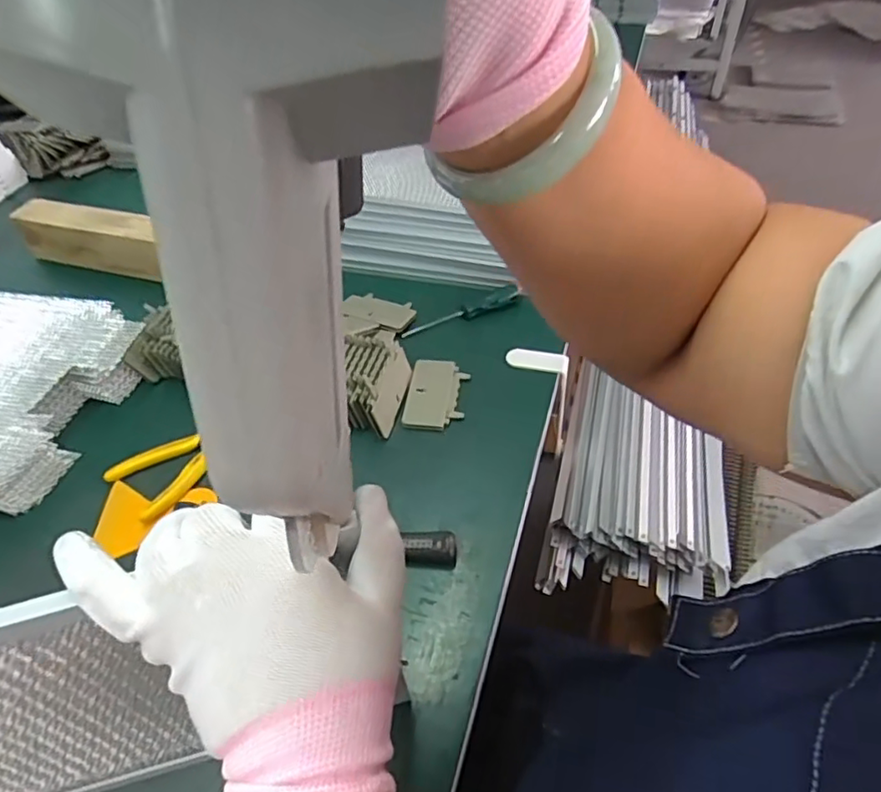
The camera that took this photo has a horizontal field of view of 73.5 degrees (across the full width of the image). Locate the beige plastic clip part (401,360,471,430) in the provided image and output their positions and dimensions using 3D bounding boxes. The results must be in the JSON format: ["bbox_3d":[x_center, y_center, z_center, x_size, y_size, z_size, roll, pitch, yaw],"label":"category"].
[{"bbox_3d":[-0.003,-0.003,0.580,0.055,0.007,0.084,5,48,9],"label":"beige plastic clip part"}]

